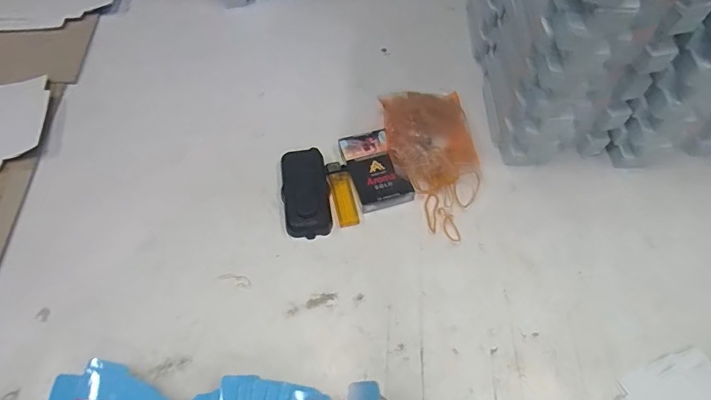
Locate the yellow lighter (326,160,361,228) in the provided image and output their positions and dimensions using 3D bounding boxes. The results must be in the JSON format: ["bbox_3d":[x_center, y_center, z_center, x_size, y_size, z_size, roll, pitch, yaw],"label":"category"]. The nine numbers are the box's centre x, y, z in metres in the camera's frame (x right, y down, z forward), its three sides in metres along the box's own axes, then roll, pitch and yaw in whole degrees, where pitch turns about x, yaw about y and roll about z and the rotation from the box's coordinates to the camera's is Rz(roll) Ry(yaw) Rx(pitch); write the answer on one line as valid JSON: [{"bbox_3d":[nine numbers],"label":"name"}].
[{"bbox_3d":[-0.015,-0.007,0.500,0.026,0.013,0.079,-13,61,-6],"label":"yellow lighter"}]

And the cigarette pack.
[{"bbox_3d":[0.022,-0.036,0.508,0.058,0.022,0.099,-18,62,-9],"label":"cigarette pack"}]

